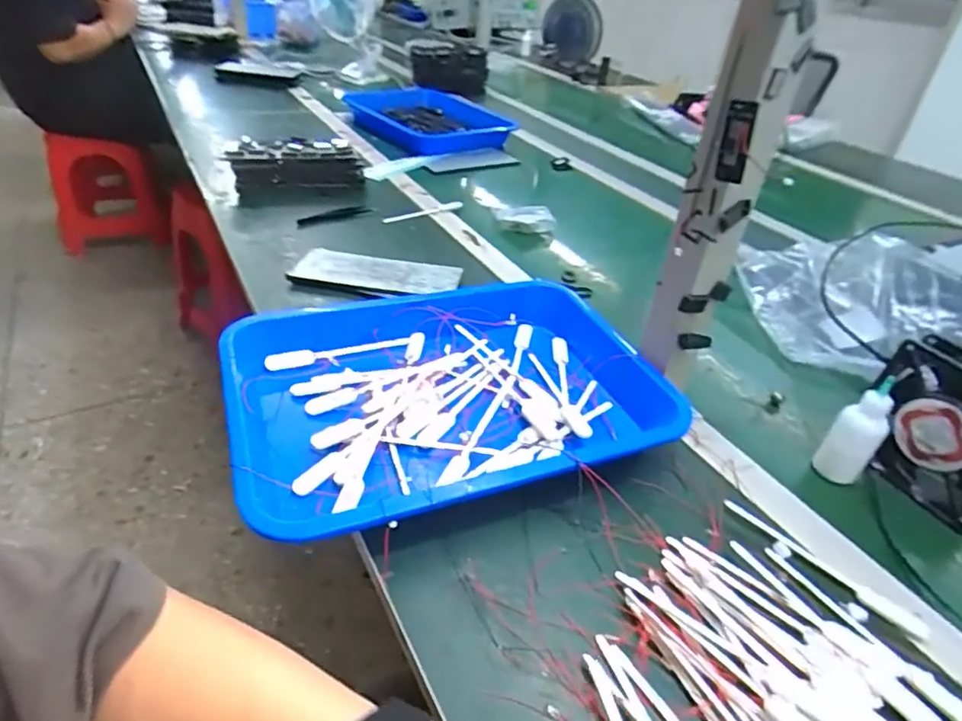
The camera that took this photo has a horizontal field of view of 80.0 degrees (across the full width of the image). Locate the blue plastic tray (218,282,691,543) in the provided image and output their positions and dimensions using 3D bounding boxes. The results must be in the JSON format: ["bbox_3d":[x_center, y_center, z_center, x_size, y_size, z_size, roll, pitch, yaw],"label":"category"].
[{"bbox_3d":[-0.027,0.028,0.520,0.362,0.047,0.254,-10,39,-21],"label":"blue plastic tray"}]

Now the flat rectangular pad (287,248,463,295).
[{"bbox_3d":[-0.128,-0.108,0.710,0.198,0.010,0.064,11,47,6],"label":"flat rectangular pad"}]

